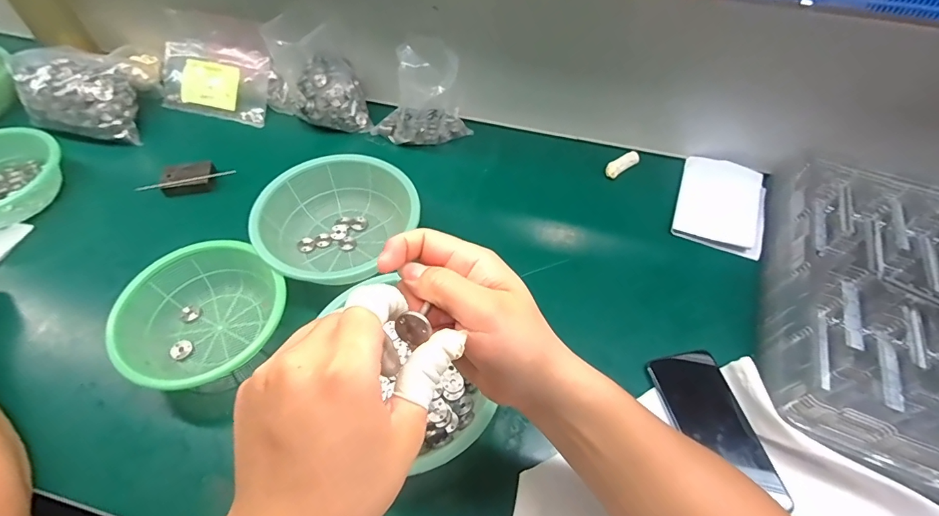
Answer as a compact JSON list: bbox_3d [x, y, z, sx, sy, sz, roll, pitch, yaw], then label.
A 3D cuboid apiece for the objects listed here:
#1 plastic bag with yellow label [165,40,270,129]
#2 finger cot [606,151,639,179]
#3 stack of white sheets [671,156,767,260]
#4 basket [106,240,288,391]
[{"bbox_3d":[-0.406,-0.282,0.692,0.179,0.022,0.109,14,100,8],"label":"plastic bag with yellow label"},{"bbox_3d":[0.222,-0.136,0.634,0.062,0.014,0.022,-33,61,-22],"label":"finger cot"},{"bbox_3d":[0.342,-0.074,0.589,0.107,0.016,0.154,21,57,13],"label":"stack of white sheets"},{"bbox_3d":[-0.281,0.062,0.462,0.152,0.054,0.151,0,54,-1],"label":"basket"}]

